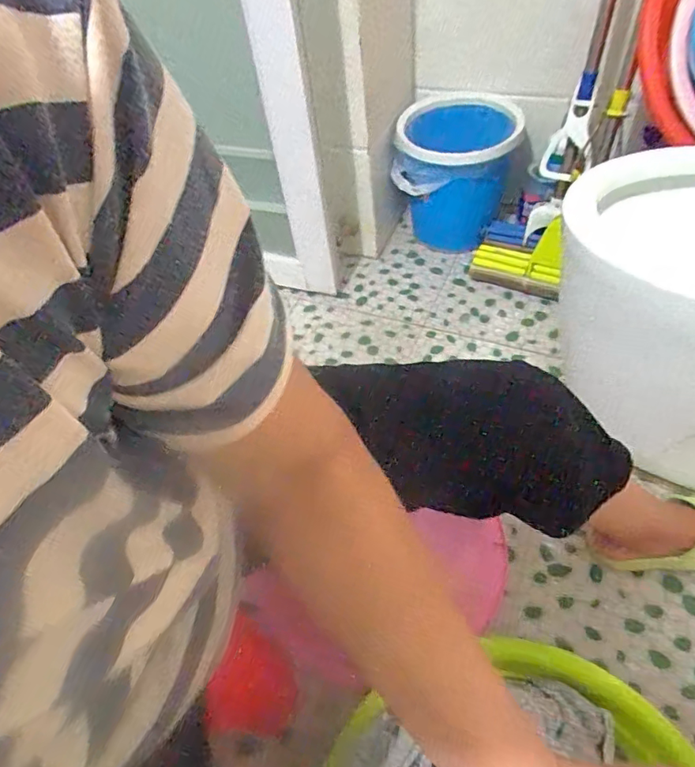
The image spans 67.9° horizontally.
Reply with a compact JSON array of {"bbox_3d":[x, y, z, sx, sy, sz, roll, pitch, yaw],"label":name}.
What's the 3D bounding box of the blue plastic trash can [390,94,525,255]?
[{"bbox_3d":[0.255,-0.494,1.230,0.270,0.261,0.280,10,53,15],"label":"blue plastic trash can"}]

